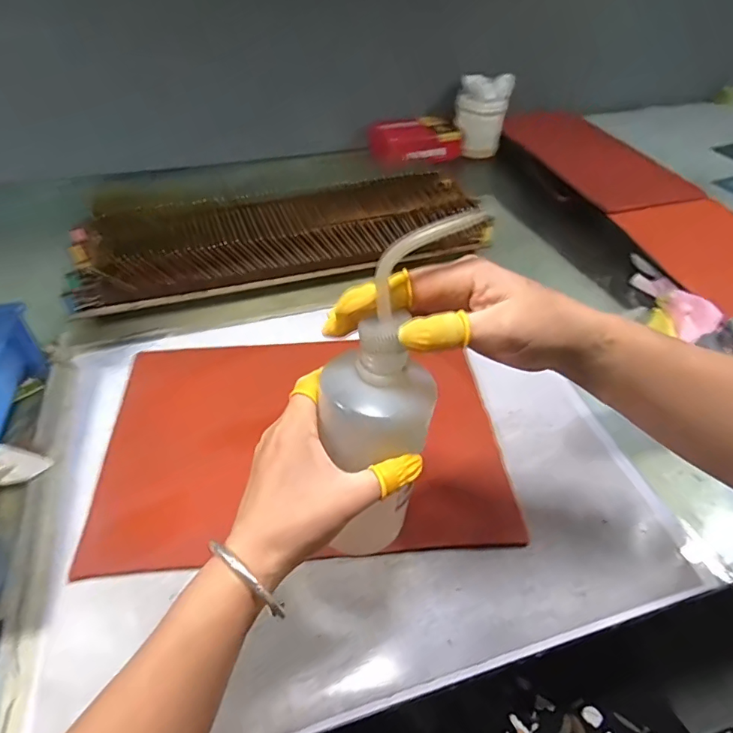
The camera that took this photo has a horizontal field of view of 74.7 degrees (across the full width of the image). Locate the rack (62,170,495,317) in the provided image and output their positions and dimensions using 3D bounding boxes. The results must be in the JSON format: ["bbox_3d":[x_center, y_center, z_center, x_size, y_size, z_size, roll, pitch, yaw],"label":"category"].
[{"bbox_3d":[-0.109,-0.186,0.646,0.537,0.125,0.158,-11,49,-12],"label":"rack"}]

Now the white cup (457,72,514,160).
[{"bbox_3d":[0.223,-0.483,0.937,0.096,0.125,0.096,8,47,5],"label":"white cup"}]

